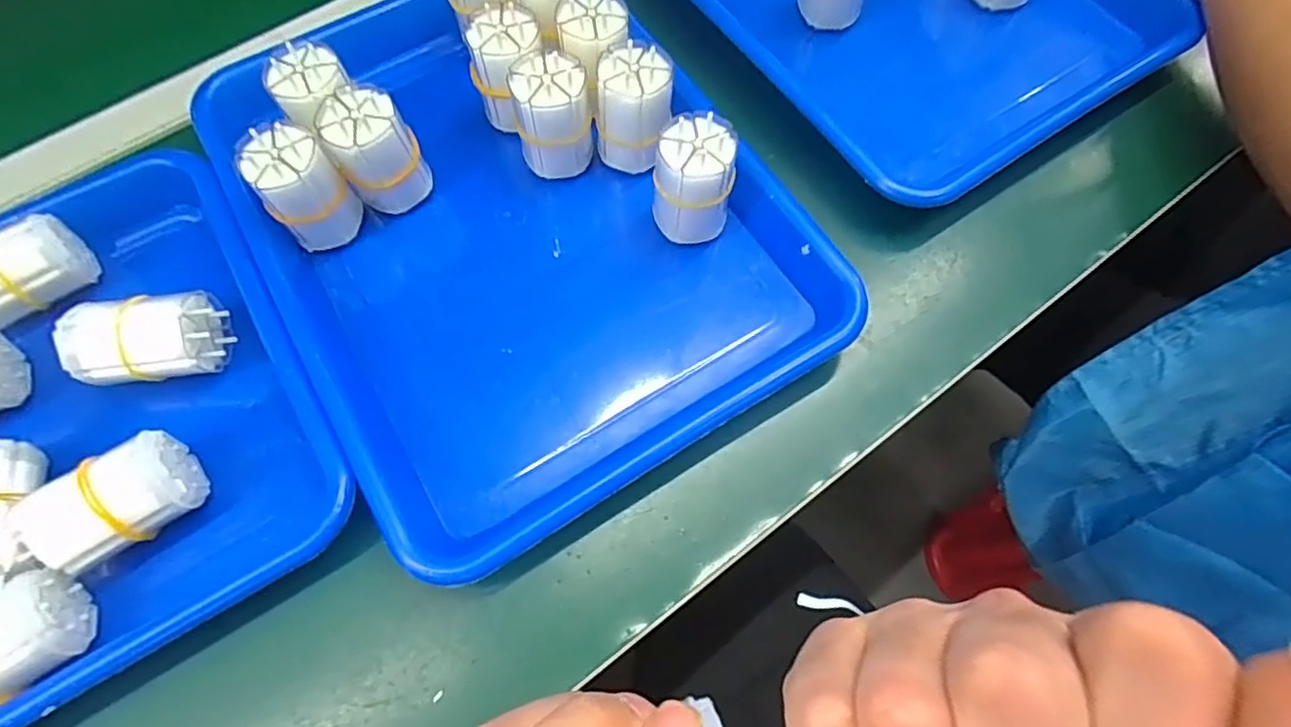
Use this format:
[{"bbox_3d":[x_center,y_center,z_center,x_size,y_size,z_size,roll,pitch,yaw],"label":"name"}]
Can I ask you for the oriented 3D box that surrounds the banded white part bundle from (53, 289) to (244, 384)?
[{"bbox_3d":[-0.237,-0.012,0.307,0.059,0.036,0.038,-9,67,-3],"label":"banded white part bundle"}]

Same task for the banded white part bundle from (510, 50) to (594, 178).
[{"bbox_3d":[-0.048,-0.131,0.344,0.039,0.061,0.031,-5,66,-1],"label":"banded white part bundle"}]

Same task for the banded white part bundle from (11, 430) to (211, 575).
[{"bbox_3d":[-0.228,0.060,0.274,0.059,0.037,0.035,-36,71,-14],"label":"banded white part bundle"}]

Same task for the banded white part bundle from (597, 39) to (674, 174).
[{"bbox_3d":[-0.006,-0.135,0.346,0.039,0.059,0.033,-1,66,1],"label":"banded white part bundle"}]

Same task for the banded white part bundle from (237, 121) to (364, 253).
[{"bbox_3d":[-0.173,-0.089,0.328,0.037,0.056,0.031,-32,70,-12],"label":"banded white part bundle"}]

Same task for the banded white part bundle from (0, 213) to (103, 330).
[{"bbox_3d":[-0.315,-0.043,0.320,0.060,0.037,0.035,-38,71,-14],"label":"banded white part bundle"}]

